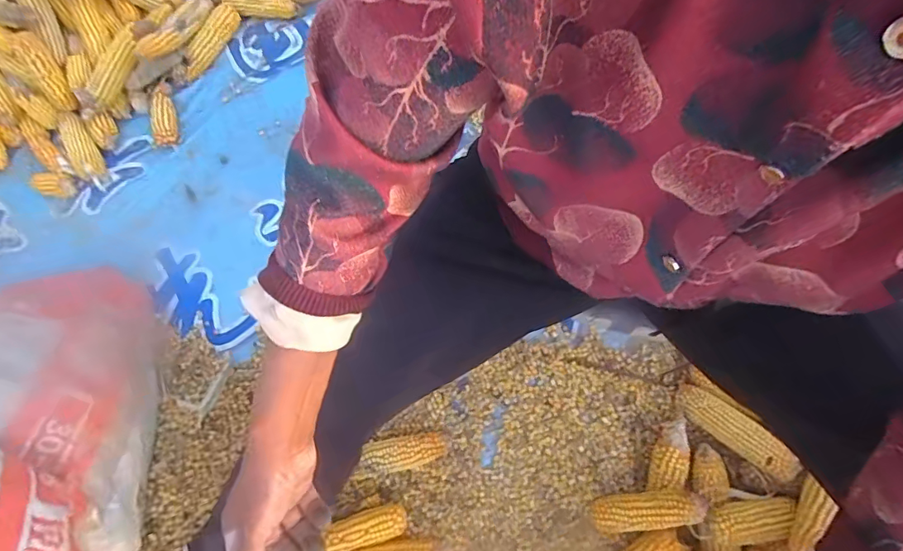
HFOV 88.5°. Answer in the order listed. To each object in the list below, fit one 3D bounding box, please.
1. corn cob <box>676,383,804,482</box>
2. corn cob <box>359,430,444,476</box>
[{"bbox_3d":[0.385,0.210,0.638,0.040,0.047,0.164,-41,43,-10],"label":"corn cob"},{"bbox_3d":[-0.072,0.264,0.690,0.125,0.037,0.047,-12,74,-2],"label":"corn cob"}]

